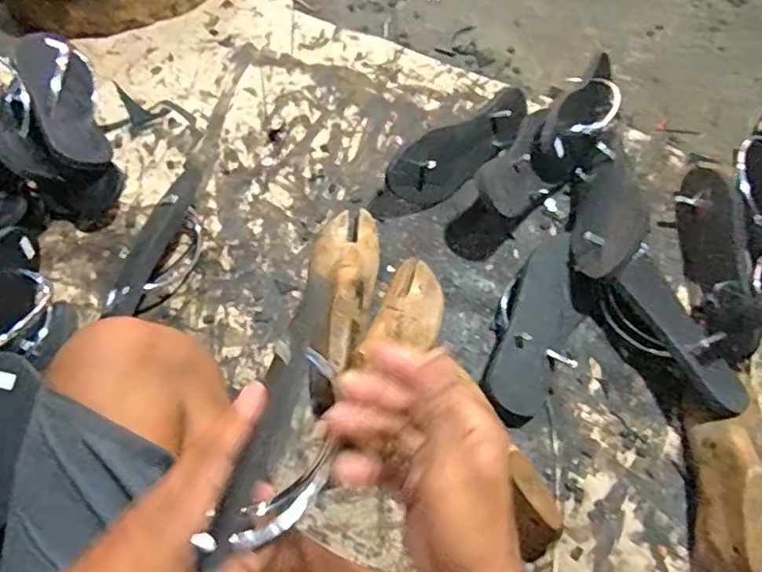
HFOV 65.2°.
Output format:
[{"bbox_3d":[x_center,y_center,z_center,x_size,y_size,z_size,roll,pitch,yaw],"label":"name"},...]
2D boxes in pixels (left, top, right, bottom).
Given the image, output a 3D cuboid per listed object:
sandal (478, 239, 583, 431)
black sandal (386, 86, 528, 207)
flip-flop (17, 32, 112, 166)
[{"bbox_3d":[0.180,0.048,0.696,0.091,0.051,0.222,23,68,8],"label":"sandal"},{"bbox_3d":[0.106,-0.176,0.766,0.217,0.091,0.032,-36,42,-13],"label":"black sandal"},{"bbox_3d":[-0.395,-0.248,0.738,0.078,0.059,0.218,-26,70,-12],"label":"flip-flop"}]

